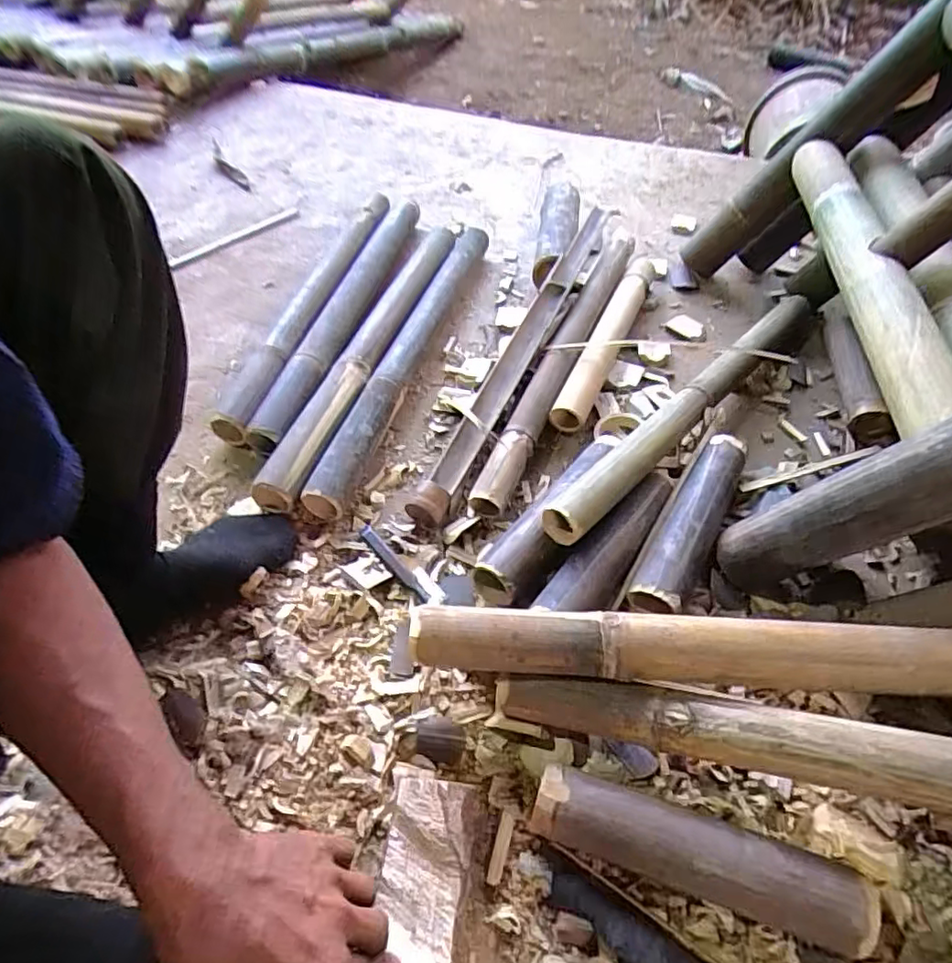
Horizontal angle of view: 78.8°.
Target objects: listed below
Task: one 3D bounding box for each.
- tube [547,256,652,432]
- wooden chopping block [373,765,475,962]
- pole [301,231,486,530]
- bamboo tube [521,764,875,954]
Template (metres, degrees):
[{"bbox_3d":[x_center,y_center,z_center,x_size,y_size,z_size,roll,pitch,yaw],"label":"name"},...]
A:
[{"bbox_3d":[0.223,-0.255,0.937,0.053,0.056,0.477,20,55,15],"label":"tube"},{"bbox_3d":[-0.055,0.396,0.422,0.076,0.052,0.338,5,52,4],"label":"wooden chopping block"},{"bbox_3d":[-0.096,-0.214,0.905,0.064,0.051,0.650,14,53,11],"label":"pole"},{"bbox_3d":[0.176,0.305,0.476,0.255,0.069,0.055,16,54,12],"label":"bamboo tube"}]

